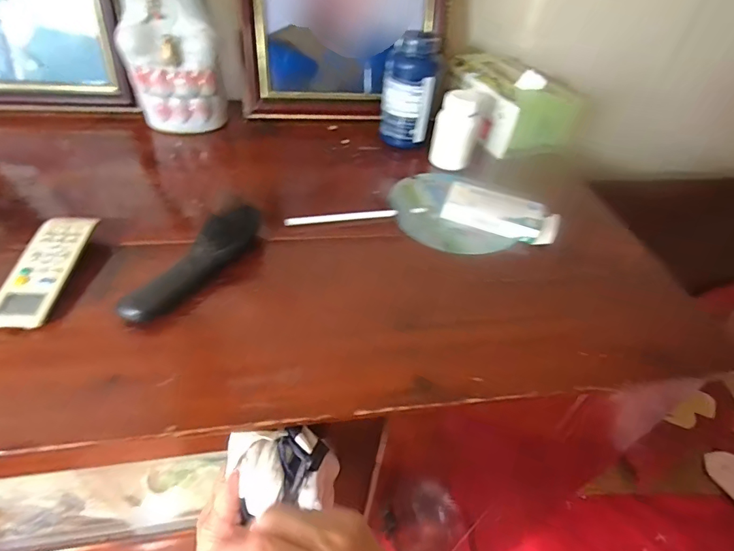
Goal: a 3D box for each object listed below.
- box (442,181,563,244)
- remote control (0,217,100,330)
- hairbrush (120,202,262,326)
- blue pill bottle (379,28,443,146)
[{"bbox_3d":[0.163,-0.076,0.511,0.133,0.022,0.063,18,46,12],"label":"box"},{"bbox_3d":[-0.301,-0.008,0.393,0.047,0.022,0.127,2,45,-4],"label":"remote control"},{"bbox_3d":[-0.160,-0.016,0.407,0.031,0.043,0.159,29,49,22],"label":"hairbrush"},{"bbox_3d":[0.060,-0.265,0.607,0.069,0.143,0.061,8,45,2],"label":"blue pill bottle"}]

